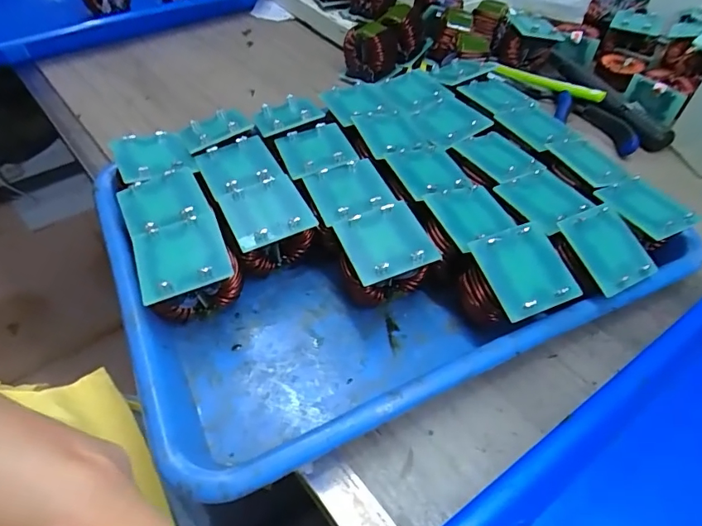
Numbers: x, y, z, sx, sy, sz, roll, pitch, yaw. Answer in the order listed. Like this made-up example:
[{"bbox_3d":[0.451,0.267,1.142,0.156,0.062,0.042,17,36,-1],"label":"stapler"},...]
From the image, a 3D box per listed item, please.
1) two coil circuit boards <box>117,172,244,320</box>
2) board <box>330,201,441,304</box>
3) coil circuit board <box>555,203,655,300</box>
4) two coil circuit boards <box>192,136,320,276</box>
[{"bbox_3d":[-0.098,-0.008,0.271,0.047,0.040,0.090,-19,52,-18],"label":"two coil circuit boards"},{"bbox_3d":[0.016,0.001,0.273,0.046,0.049,0.045,-16,51,-15],"label":"board"},{"bbox_3d":[0.141,-0.008,0.264,0.042,0.018,0.047,-25,77,-19],"label":"coil circuit board"},{"bbox_3d":[-0.061,-0.036,0.297,0.044,0.038,0.093,-21,52,-19],"label":"two coil circuit boards"}]

